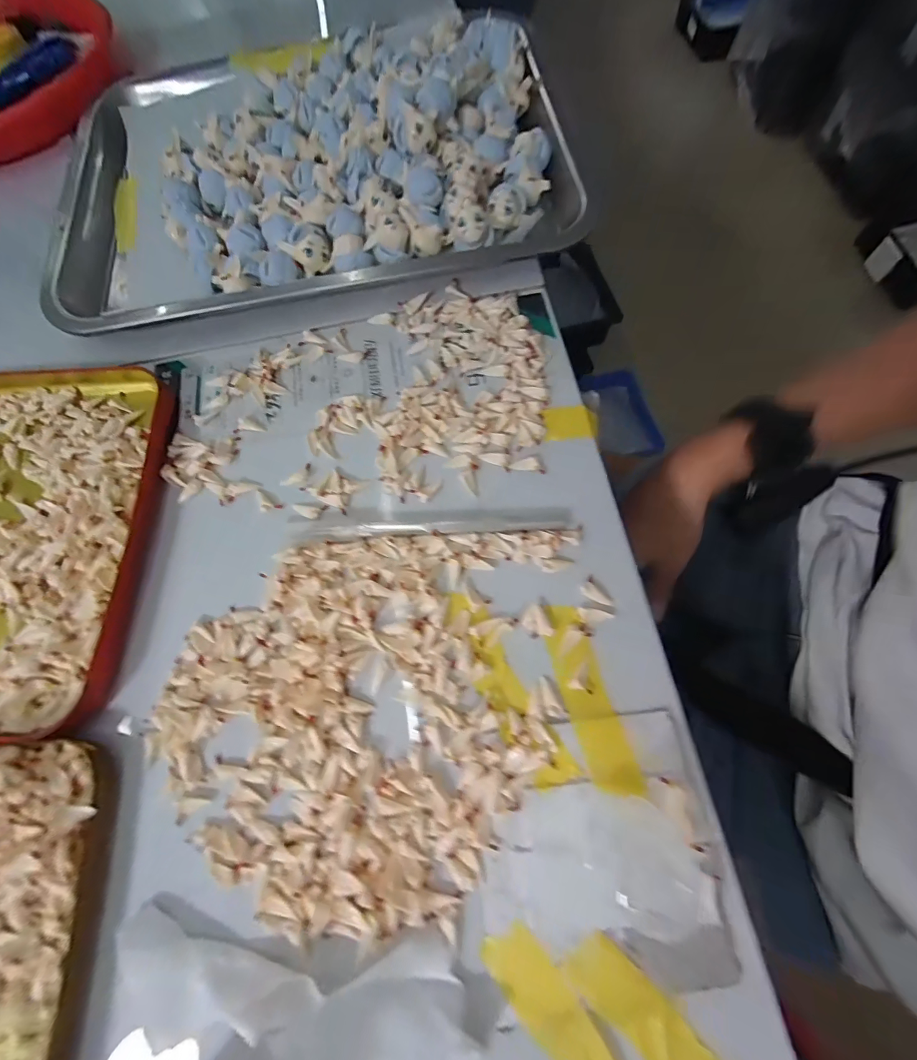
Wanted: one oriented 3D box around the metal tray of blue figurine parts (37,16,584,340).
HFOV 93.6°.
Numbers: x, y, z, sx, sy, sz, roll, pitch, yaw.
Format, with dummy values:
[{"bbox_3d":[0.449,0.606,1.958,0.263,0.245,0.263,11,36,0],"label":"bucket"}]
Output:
[{"bbox_3d":[-0.105,-0.260,0.298,0.358,0.042,0.258,-8,70,-1],"label":"metal tray of blue figurine parts"}]

